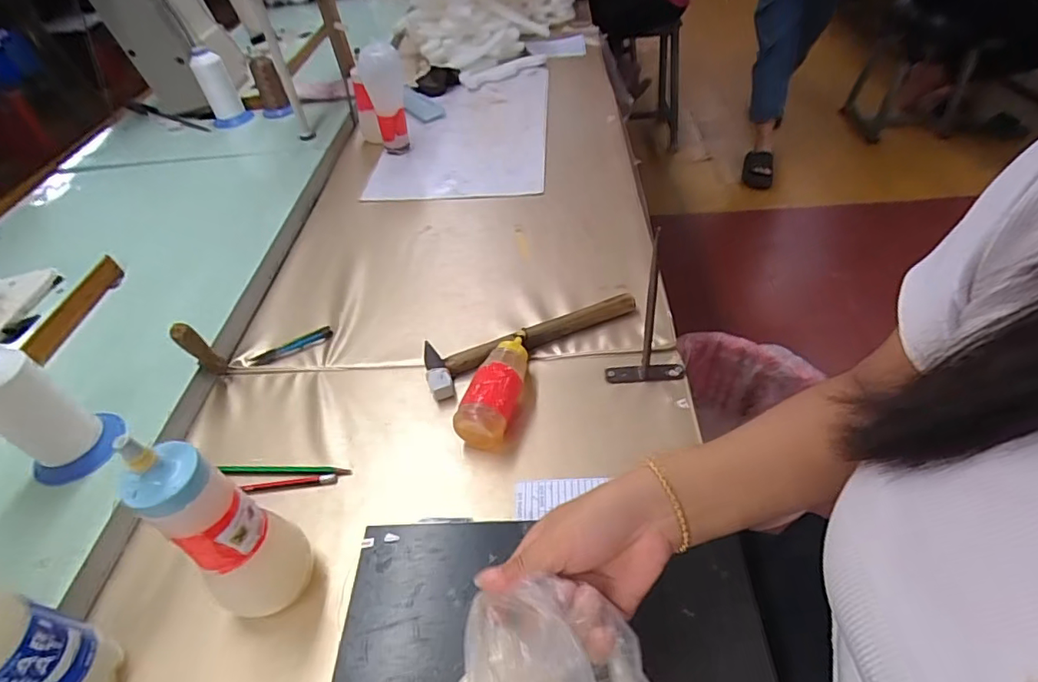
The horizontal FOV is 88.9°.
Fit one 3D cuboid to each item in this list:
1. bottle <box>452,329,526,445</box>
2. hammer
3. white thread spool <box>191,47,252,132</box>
[{"bbox_3d":[-0.018,0.043,0.552,0.050,0.052,0.141,10,48,15],"label":"bottle"},{"bbox_3d":[0.012,-0.008,0.612,0.254,0.031,0.072,-20,47,-14],"label":"hammer"},{"bbox_3d":[-0.581,-0.491,1.028,0.073,0.128,0.072,-20,47,-14],"label":"white thread spool"}]

